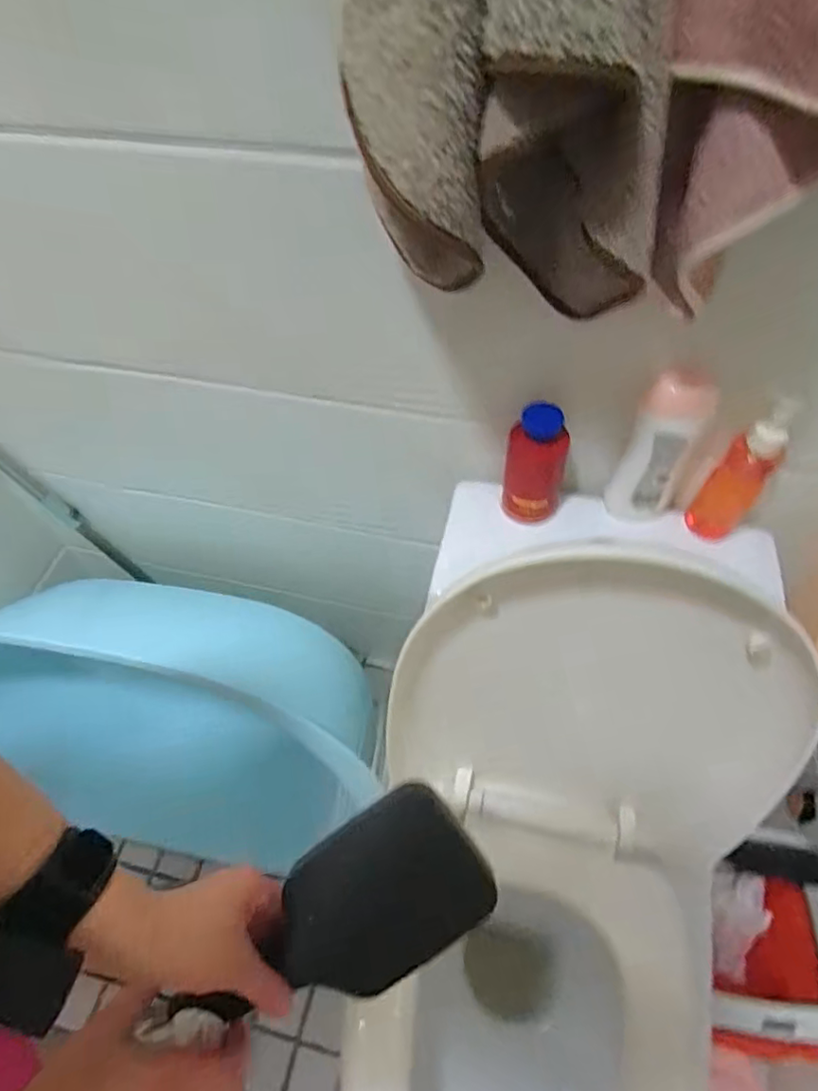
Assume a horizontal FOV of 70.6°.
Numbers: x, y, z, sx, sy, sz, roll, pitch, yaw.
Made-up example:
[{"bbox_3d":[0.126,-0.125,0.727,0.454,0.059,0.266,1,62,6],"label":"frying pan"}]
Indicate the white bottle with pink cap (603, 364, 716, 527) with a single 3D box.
[{"bbox_3d":[0.232,-0.088,0.542,0.057,0.174,0.035,21,59,15],"label":"white bottle with pink cap"}]

